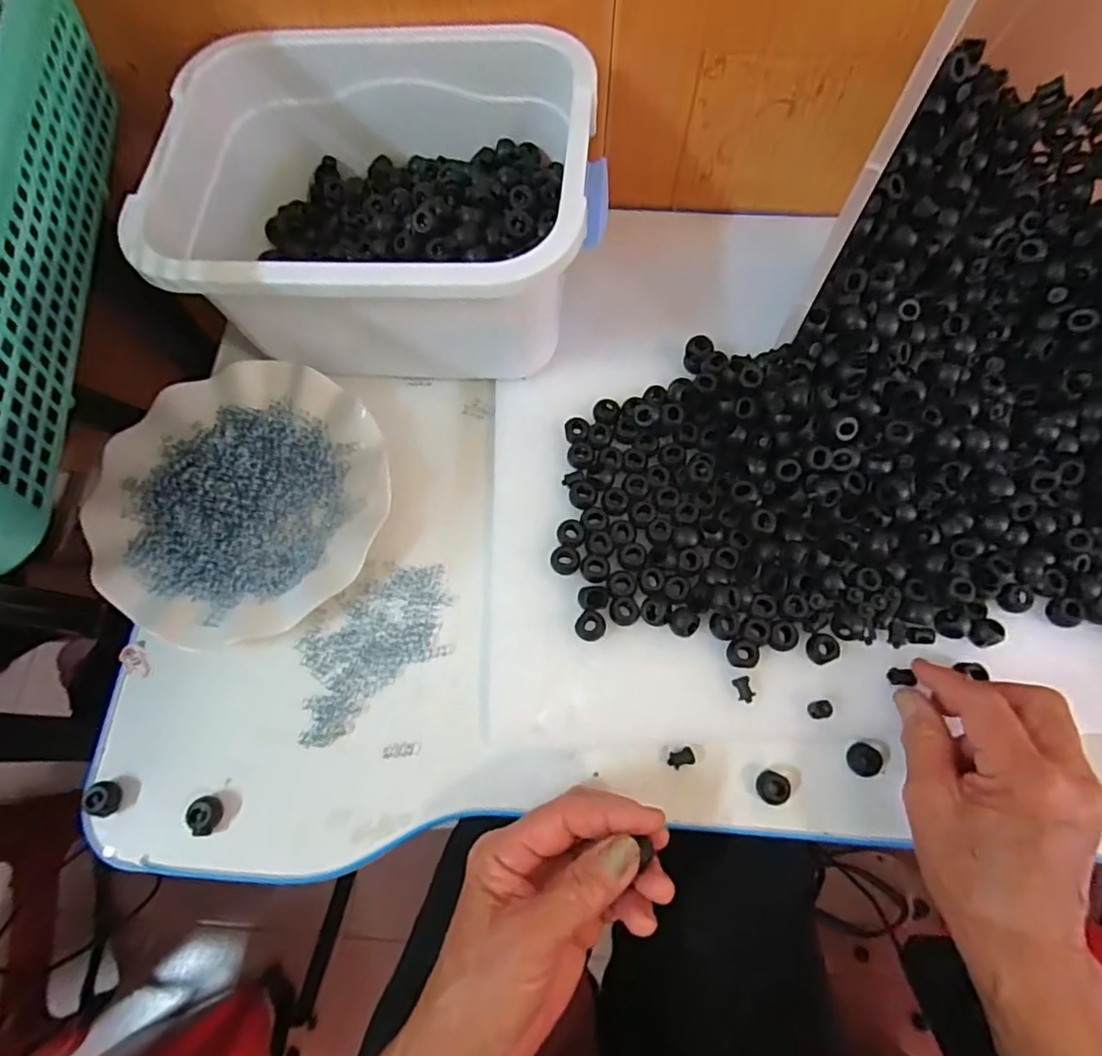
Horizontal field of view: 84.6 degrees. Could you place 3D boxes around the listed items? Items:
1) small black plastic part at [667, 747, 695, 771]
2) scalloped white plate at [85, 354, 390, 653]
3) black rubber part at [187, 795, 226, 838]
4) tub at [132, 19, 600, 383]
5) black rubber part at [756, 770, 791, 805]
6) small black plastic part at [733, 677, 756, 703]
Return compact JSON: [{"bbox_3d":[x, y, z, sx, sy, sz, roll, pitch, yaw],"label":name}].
[{"bbox_3d":[0.074,0.130,0.340,0.015,0.007,0.010,-19,71,-6],"label":"small black plastic part"},{"bbox_3d":[-0.194,-0.020,0.380,0.177,0.019,0.174,0,70,1],"label":"scalloped white plate"},{"bbox_3d":[-0.190,0.157,0.331,0.017,0.010,0.020,-18,71,-5],"label":"black rubber part"},{"bbox_3d":[-0.099,-0.199,0.388,0.259,0.113,0.198,-2,70,1],"label":"tub"},{"bbox_3d":[0.122,0.143,0.334,0.017,0.008,0.017,0,70,1],"label":"black rubber part"},{"bbox_3d":[0.110,0.092,0.343,0.010,0.007,0.015,-18,71,-5],"label":"small black plastic part"}]

